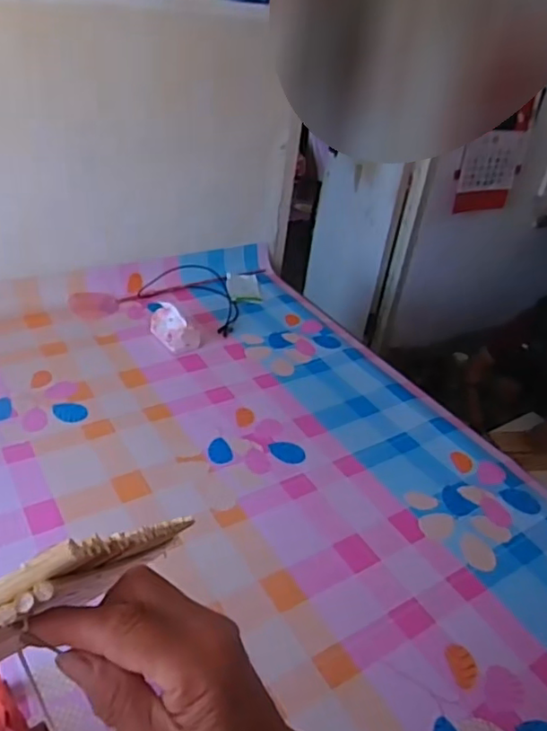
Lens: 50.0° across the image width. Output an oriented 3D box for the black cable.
[{"bbox_3d":[-0.232,-0.232,1.902,0.341,0.060,0.263,20,35,18],"label":"black cable"}]

